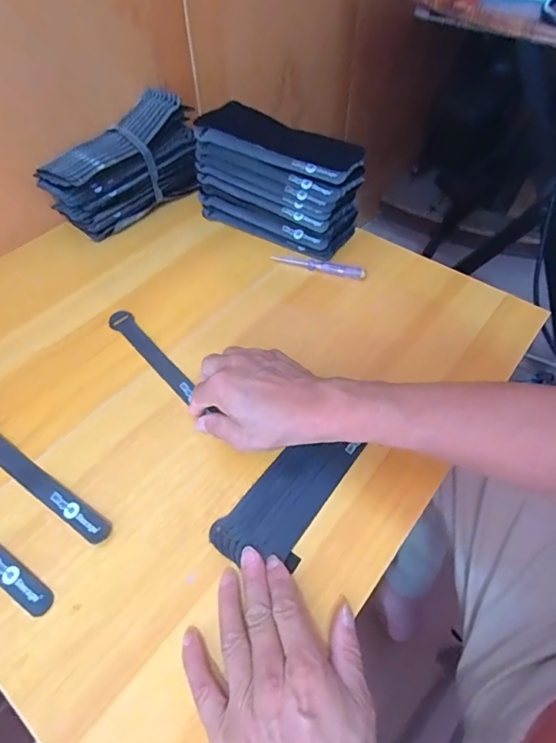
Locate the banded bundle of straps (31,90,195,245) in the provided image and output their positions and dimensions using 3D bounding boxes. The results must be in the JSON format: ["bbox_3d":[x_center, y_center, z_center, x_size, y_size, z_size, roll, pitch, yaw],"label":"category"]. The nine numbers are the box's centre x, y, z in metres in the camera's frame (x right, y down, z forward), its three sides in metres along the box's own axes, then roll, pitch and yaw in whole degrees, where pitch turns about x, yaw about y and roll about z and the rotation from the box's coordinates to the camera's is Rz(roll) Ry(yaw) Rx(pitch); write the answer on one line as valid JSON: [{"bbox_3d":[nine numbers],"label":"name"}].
[{"bbox_3d":[-0.199,-0.262,0.611,0.078,0.117,0.209,35,60,23],"label":"banded bundle of straps"}]

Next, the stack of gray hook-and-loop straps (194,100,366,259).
[{"bbox_3d":[0.002,-0.240,0.589,0.202,0.116,0.090,28,58,19],"label":"stack of gray hook-and-loop straps"}]

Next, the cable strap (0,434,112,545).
[{"bbox_3d":[-0.222,0.091,0.412,0.193,0.004,0.024,30,59,20],"label":"cable strap"}]

